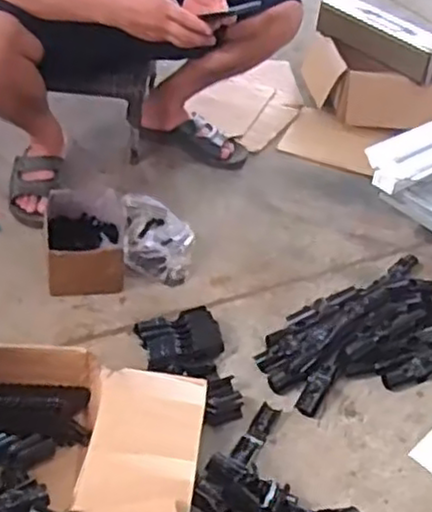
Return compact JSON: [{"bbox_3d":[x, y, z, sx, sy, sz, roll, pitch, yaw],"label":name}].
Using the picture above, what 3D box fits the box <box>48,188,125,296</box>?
[{"bbox_3d":[-0.245,-0.033,1.330,0.142,0.082,0.229,-2,40,-11],"label":"box"}]

